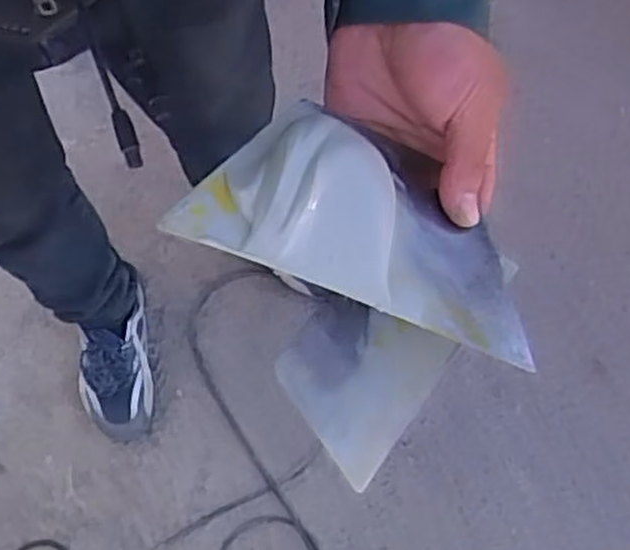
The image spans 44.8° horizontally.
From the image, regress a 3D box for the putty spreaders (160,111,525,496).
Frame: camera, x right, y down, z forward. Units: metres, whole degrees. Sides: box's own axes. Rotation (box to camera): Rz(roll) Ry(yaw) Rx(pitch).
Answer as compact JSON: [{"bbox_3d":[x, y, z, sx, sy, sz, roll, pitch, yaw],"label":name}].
[{"bbox_3d":[0.023,-0.002,0.375,0.126,0.076,0.150,-37,77,-14],"label":"putty spreaders"}]

